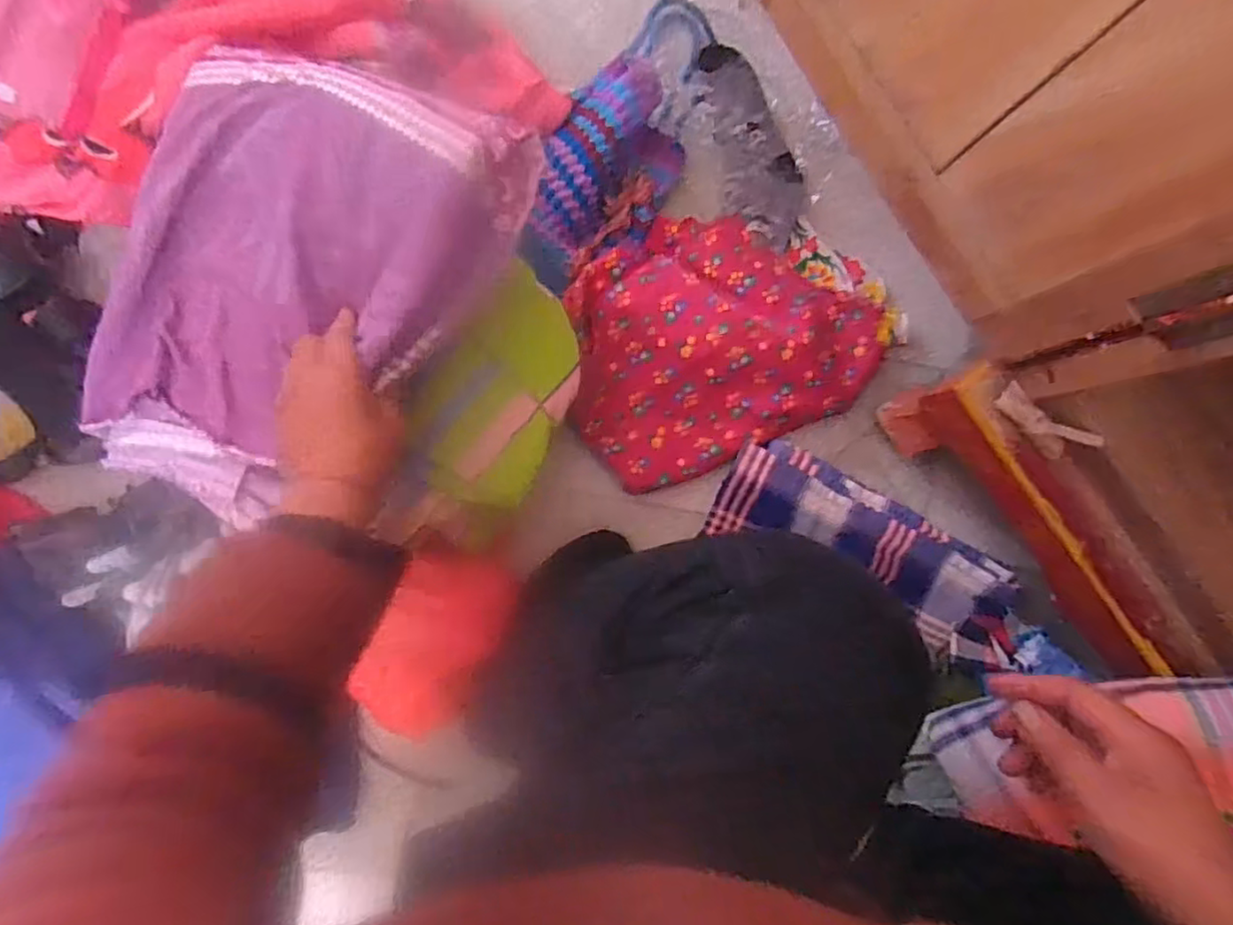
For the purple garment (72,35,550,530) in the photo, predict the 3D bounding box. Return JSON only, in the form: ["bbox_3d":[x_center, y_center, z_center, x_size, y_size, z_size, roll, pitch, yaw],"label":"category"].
[{"bbox_3d":[-0.245,-0.124,0.479,0.264,0.122,0.333,25,84,-6],"label":"purple garment"}]

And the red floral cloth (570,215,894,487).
[{"bbox_3d":[0.116,-0.135,0.666,0.339,0.059,0.241,-24,90,-8],"label":"red floral cloth"}]

